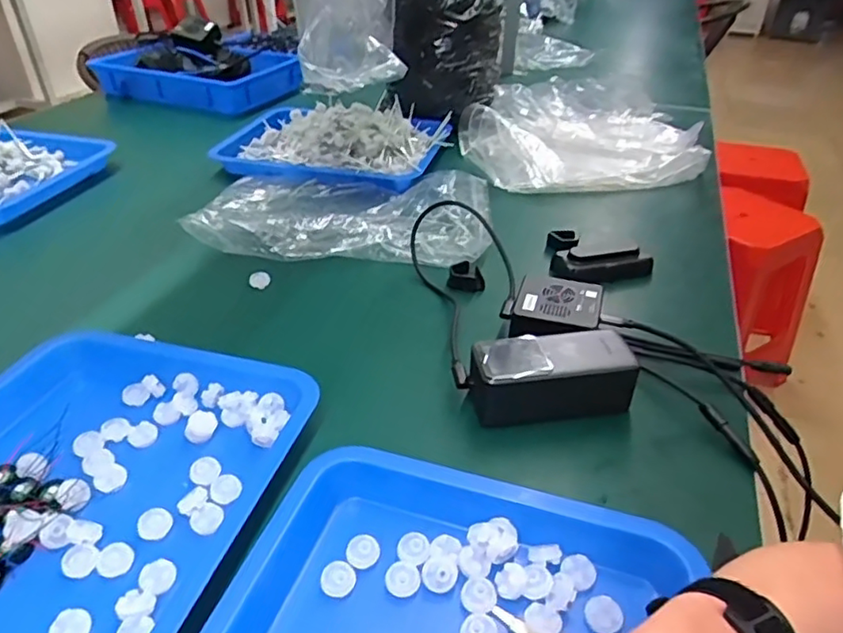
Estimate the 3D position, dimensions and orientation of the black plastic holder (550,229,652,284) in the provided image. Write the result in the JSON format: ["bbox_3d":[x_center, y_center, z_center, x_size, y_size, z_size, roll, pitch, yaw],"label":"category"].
[{"bbox_3d":[0.199,-0.071,0.711,0.108,0.030,0.104,1,34,0],"label":"black plastic holder"}]

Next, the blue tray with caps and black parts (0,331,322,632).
[{"bbox_3d":[-0.247,0.128,0.407,0.259,0.040,0.325,9,35,13],"label":"blue tray with caps and black parts"}]

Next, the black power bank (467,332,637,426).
[{"bbox_3d":[0.104,0.053,0.504,0.134,0.057,0.060,-6,34,-10],"label":"black power bank"}]

